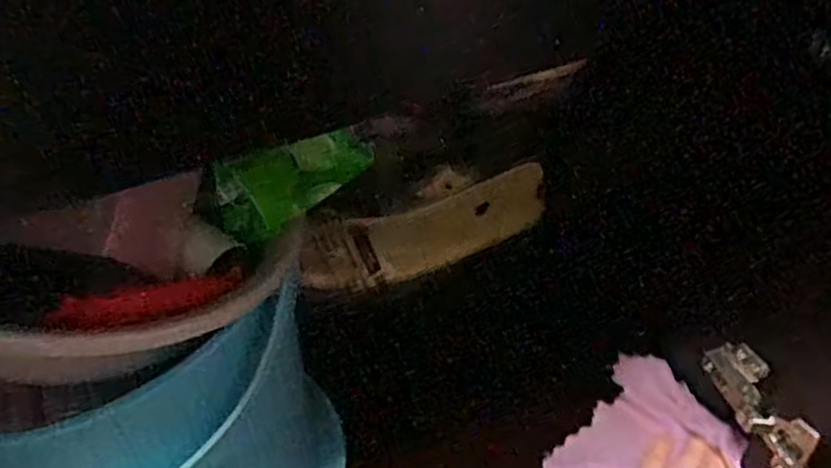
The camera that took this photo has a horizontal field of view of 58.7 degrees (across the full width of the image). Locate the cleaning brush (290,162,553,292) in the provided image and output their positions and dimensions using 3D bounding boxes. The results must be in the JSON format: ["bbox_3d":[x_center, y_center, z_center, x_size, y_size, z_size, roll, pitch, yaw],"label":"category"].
[{"bbox_3d":[0.012,0.000,0.745,0.264,0.087,0.024,-19,44,-18],"label":"cleaning brush"}]

